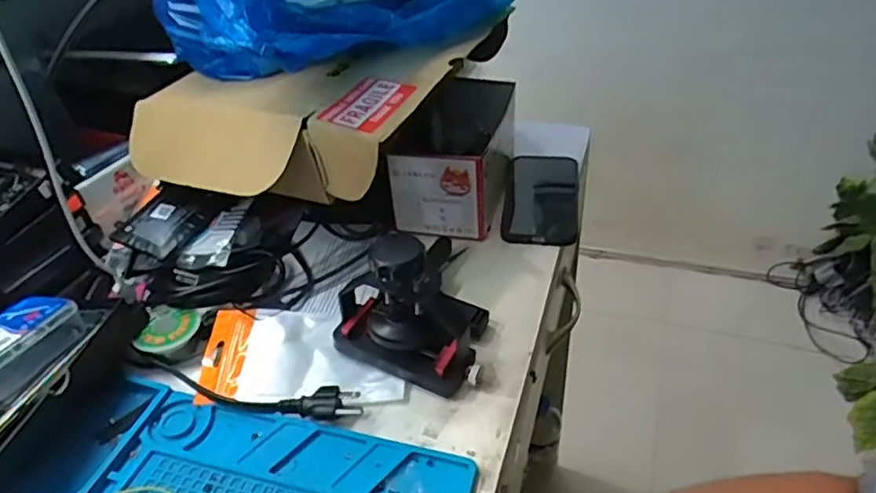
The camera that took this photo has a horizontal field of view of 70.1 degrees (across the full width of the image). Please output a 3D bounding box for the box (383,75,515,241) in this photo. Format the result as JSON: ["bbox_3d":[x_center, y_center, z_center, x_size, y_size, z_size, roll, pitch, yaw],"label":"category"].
[{"bbox_3d":[0.024,-0.105,0.675,0.102,0.093,0.203,8,39,15],"label":"box"}]

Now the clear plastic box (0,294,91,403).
[{"bbox_3d":[-0.299,0.071,0.438,0.049,0.033,0.089,6,39,13],"label":"clear plastic box"}]

